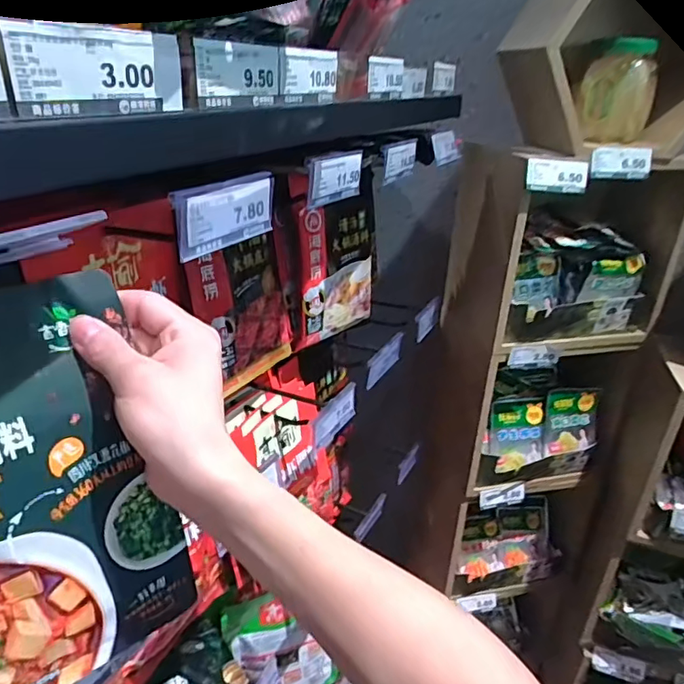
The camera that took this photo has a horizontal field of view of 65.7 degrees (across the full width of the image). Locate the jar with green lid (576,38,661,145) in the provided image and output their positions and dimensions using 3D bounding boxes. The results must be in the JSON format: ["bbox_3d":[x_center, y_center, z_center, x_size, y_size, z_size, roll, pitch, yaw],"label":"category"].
[{"bbox_3d":[0.402,-0.371,0.781,0.104,0.130,0.078,17,31,27],"label":"jar with green lid"}]

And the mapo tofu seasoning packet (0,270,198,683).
[{"bbox_3d":[-0.175,0.092,0.278,0.160,0.232,0.017,-20,18,-37],"label":"mapo tofu seasoning packet"}]

